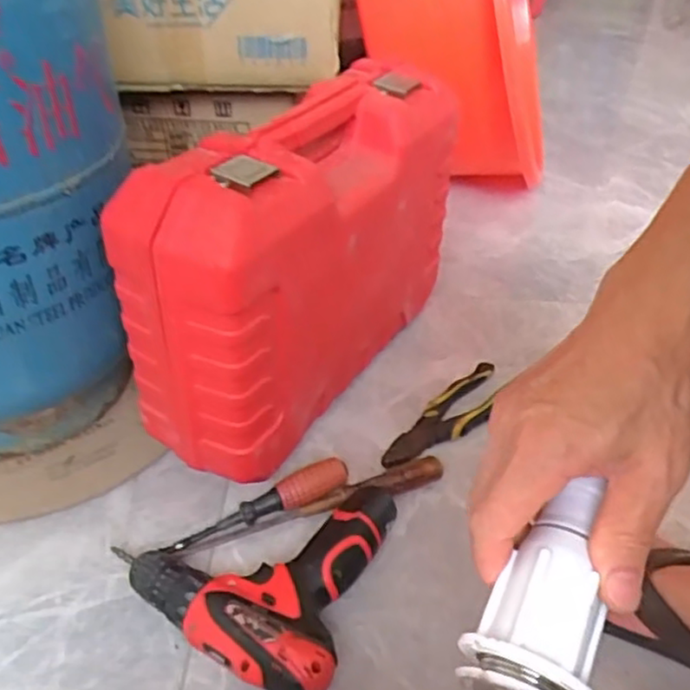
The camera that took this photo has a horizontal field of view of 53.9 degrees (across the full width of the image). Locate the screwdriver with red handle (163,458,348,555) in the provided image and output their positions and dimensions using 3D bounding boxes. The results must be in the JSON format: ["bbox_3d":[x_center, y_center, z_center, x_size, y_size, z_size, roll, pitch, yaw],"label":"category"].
[{"bbox_3d":[-0.079,0.150,0.628,0.175,0.032,0.027,-16,43,-21],"label":"screwdriver with red handle"}]

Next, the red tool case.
[{"bbox_3d":[-0.038,-0.093,0.667,0.125,0.257,0.377,23,44,23],"label":"red tool case"}]

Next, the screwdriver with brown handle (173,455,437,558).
[{"bbox_3d":[-0.026,0.149,0.633,0.257,0.028,0.026,-14,42,-19],"label":"screwdriver with brown handle"}]

